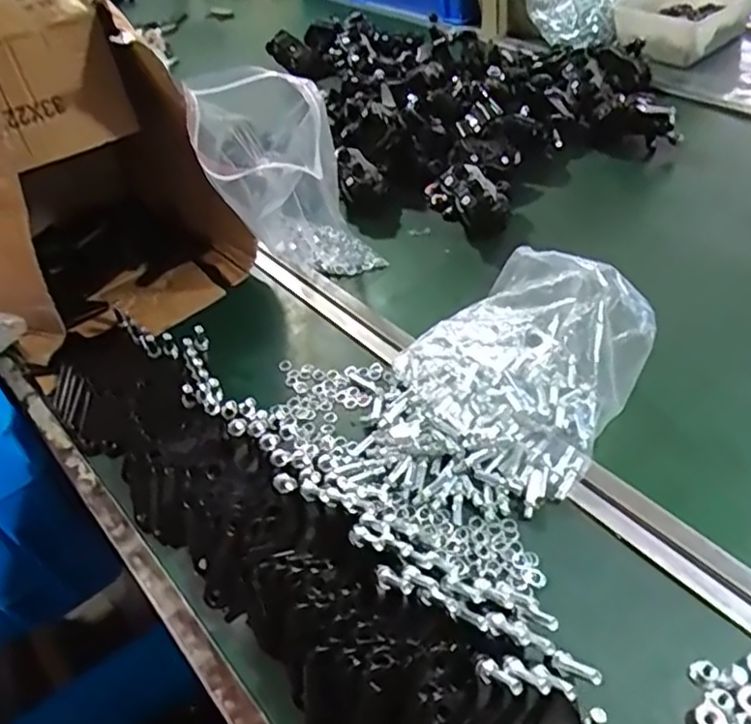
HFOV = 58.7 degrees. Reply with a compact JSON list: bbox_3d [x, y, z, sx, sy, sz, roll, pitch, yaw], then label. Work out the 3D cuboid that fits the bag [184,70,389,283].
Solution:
[{"bbox_3d":[-0.087,-0.174,0.684,0.118,0.252,0.111,-41,50,-5],"label":"bag"}]

